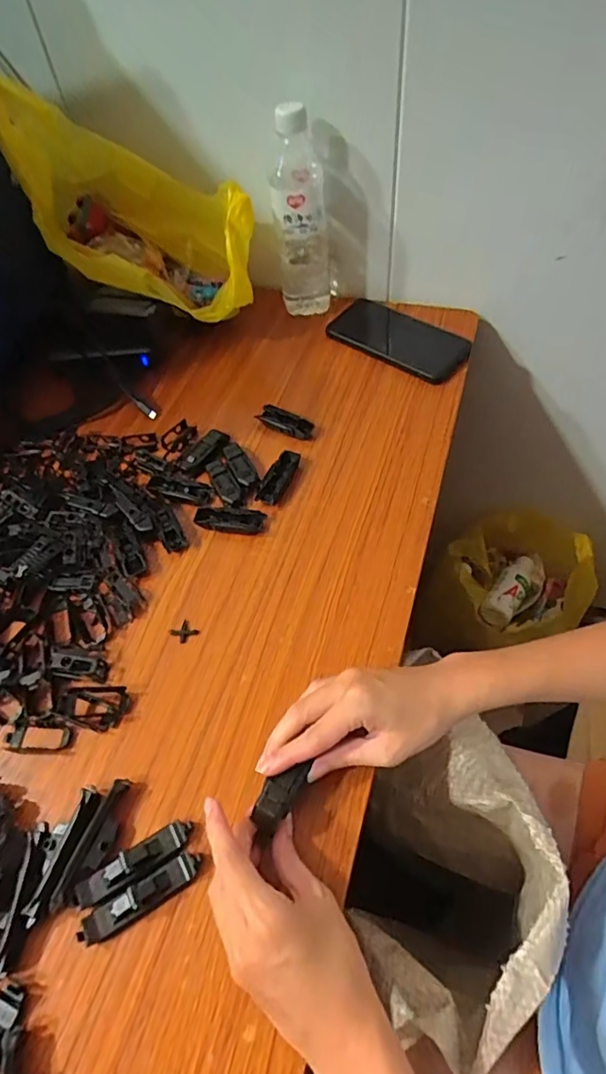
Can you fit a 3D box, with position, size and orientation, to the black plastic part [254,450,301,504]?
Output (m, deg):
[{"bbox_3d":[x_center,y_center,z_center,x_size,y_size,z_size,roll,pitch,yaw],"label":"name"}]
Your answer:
[{"bbox_3d":[-0.024,-0.059,0.526,0.024,0.012,0.064,18,59,15],"label":"black plastic part"}]

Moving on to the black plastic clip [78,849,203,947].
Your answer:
[{"bbox_3d":[-0.103,0.226,0.334,0.078,0.020,0.018,-27,59,-15],"label":"black plastic clip"}]

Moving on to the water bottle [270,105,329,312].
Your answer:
[{"bbox_3d":[0.000,-0.372,0.619,0.066,0.202,0.071,-5,56,0],"label":"water bottle"}]

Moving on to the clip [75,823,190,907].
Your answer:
[{"bbox_3d":[-0.110,0.212,0.344,0.079,0.016,0.019,-29,59,-16],"label":"clip"}]

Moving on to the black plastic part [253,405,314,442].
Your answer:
[{"bbox_3d":[-0.019,-0.124,0.568,0.064,0.017,0.024,26,61,19],"label":"black plastic part"}]

